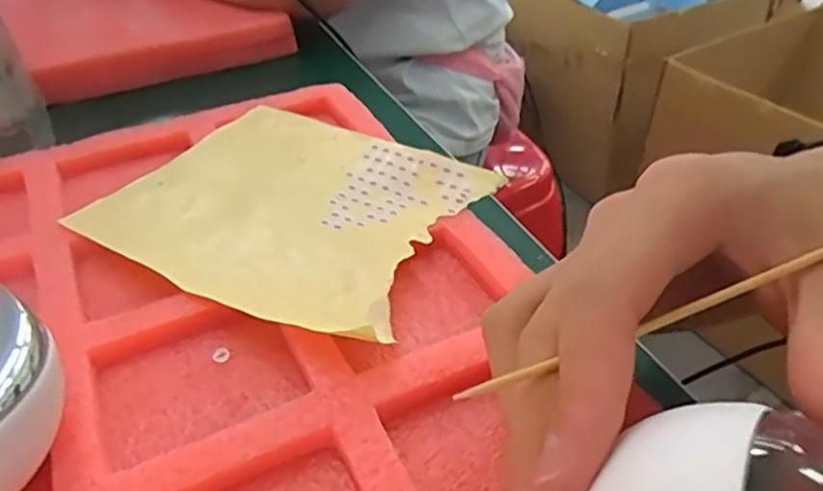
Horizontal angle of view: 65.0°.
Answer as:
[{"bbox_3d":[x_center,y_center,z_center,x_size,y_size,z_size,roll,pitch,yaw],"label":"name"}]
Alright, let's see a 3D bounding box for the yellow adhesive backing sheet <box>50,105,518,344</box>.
[{"bbox_3d":[-0.053,-0.020,0.285,0.148,0.009,0.122,20,46,24],"label":"yellow adhesive backing sheet"}]

